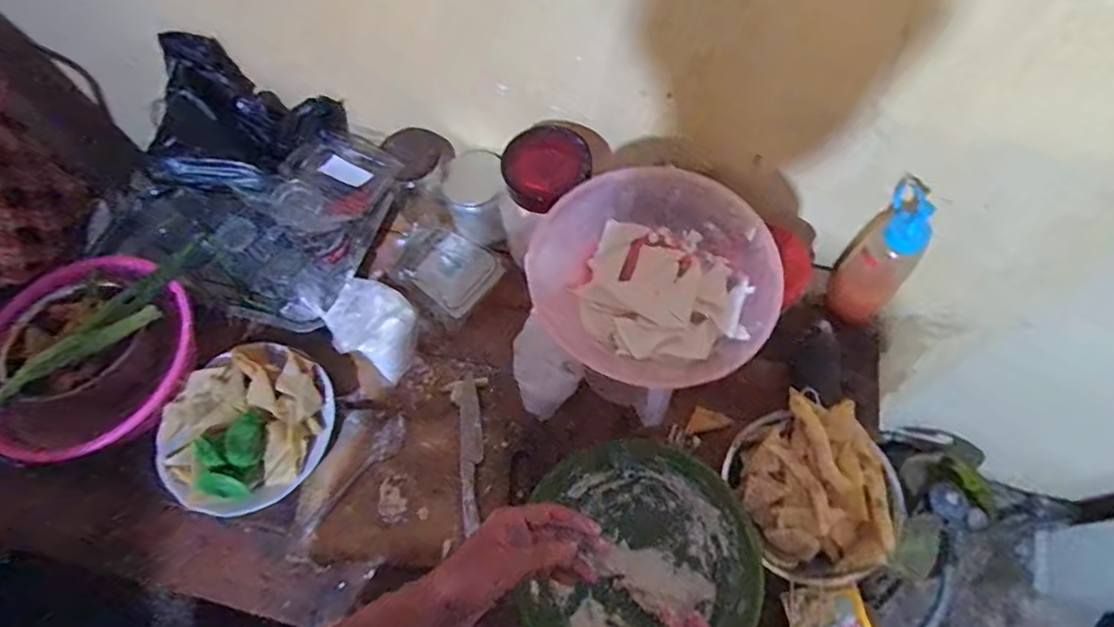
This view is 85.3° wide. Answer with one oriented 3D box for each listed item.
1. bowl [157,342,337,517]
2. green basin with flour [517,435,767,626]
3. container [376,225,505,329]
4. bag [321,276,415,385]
[{"bbox_3d":[-0.361,0.128,0.701,0.178,0.043,0.193,-1,64,3],"label":"bowl"},{"bbox_3d":[0.076,0.255,0.632,0.244,0.084,0.231,-1,64,3],"label":"green basin with flour"},{"bbox_3d":[-0.160,-0.059,0.805,0.147,0.050,0.109,30,69,16],"label":"container"},{"bbox_3d":[-0.223,0.015,0.745,0.079,0.107,0.091,15,66,10],"label":"bag"}]

